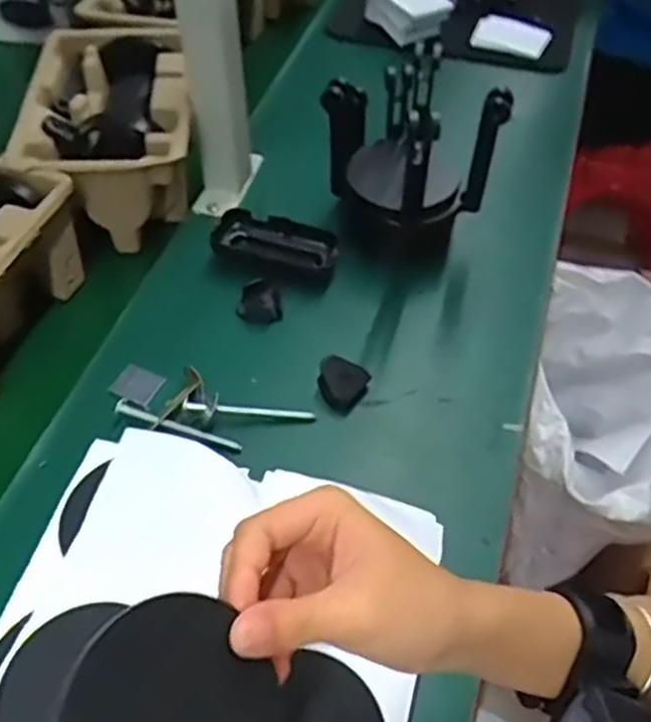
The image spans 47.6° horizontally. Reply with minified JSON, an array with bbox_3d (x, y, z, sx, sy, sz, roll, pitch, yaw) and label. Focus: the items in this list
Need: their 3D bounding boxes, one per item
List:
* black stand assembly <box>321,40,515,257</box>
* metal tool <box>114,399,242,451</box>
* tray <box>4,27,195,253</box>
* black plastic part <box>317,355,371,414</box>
[{"bbox_3d":[0.074,-0.179,0.628,0.108,0.122,0.138,-25,54,-26],"label":"black stand assembly"},{"bbox_3d":[-0.112,0.047,0.553,0.102,0.004,0.013,19,48,13],"label":"metal tool"},{"bbox_3d":[-0.197,-0.214,0.693,0.148,0.102,0.223,-2,47,-7],"label":"tray"},{"bbox_3d":[0.013,0.014,0.574,0.034,0.023,0.038,29,51,21],"label":"black plastic part"}]

